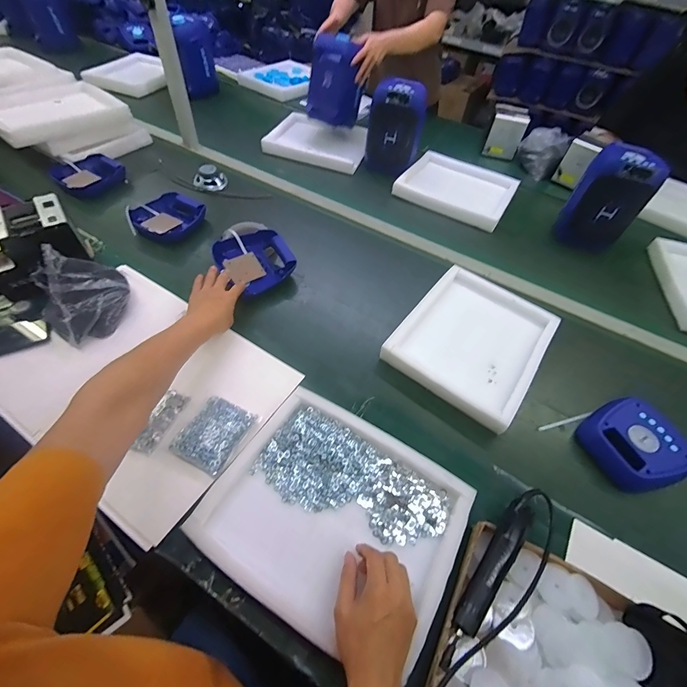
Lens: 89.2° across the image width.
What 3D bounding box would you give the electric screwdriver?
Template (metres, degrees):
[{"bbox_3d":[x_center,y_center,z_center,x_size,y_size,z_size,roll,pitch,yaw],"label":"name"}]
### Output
[{"bbox_3d":[0.203,0.325,0.480,0.035,0.033,0.232,34,57,19],"label":"electric screwdriver"}]

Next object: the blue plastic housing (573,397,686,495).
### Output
[{"bbox_3d":[0.526,0.182,0.636,0.157,0.060,0.160,-17,57,-17],"label":"blue plastic housing"}]

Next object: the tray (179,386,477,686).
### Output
[{"bbox_3d":[-0.012,0.254,0.536,0.352,0.038,0.296,28,55,15],"label":"tray"}]

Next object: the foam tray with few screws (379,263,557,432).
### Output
[{"bbox_3d":[0.289,-0.016,0.776,0.278,0.048,0.359,33,57,18],"label":"foam tray with few screws"}]

